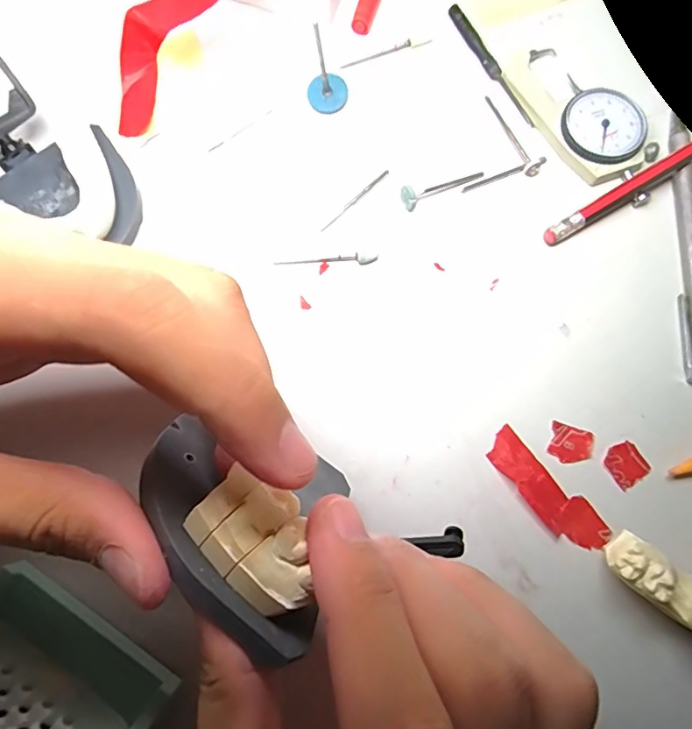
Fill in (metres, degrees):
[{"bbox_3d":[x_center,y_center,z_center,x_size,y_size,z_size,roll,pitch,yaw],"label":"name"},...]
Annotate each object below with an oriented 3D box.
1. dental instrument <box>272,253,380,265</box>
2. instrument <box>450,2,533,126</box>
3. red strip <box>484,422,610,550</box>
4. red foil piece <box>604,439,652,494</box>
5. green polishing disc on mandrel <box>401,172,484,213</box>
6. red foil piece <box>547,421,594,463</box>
[{"bbox_3d":[-0.009,-0.046,0.220,0.045,0.004,0.004,-1,76,-1],"label":"dental instrument"},{"bbox_3d":[0.072,-0.148,0.244,0.007,0.004,0.075,-27,78,-7],"label":"instrument"},{"bbox_3d":[0.079,0.050,0.196,0.018,0.005,0.055,-43,80,-10],"label":"red strip"},{"bbox_3d":[0.113,0.040,0.199,0.015,0.004,0.016,-37,79,-9],"label":"red foil piece"},{"bbox_3d":[0.045,-0.080,0.226,0.041,0.008,0.008,-19,77,-6],"label":"green polishing disc on mandrel"},{"bbox_3d":[0.091,0.032,0.201,0.017,0.004,0.015,18,76,4],"label":"red foil piece"}]

